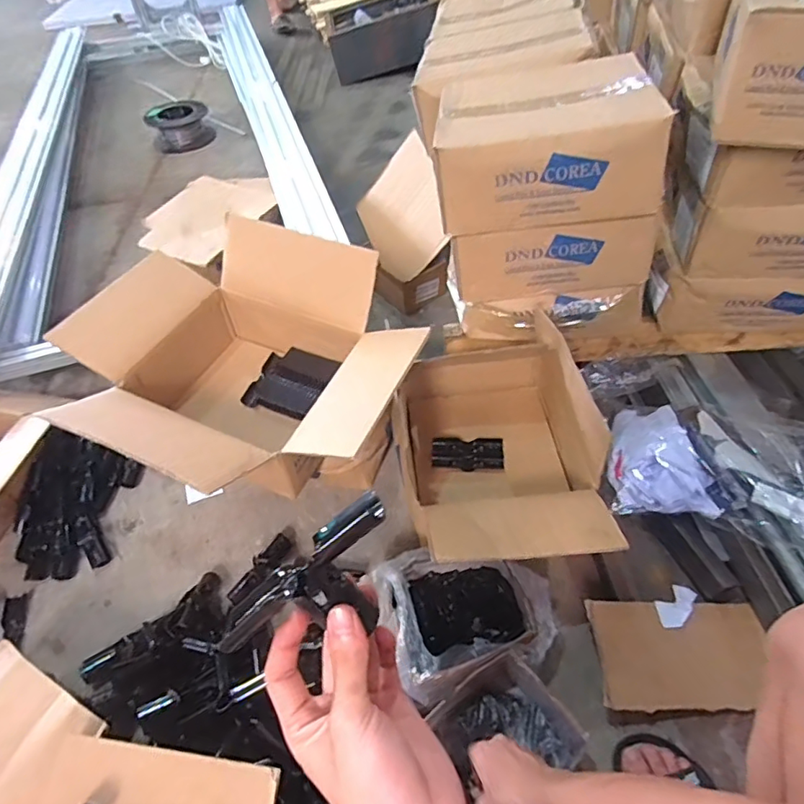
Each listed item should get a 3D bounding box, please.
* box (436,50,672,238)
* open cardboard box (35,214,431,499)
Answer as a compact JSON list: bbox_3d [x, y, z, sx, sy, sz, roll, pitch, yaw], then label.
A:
[{"bbox_3d":[0.212,-0.413,0.840,0.308,0.155,0.284,-1,49,5],"label":"box"},{"bbox_3d":[-0.252,-0.040,0.869,0.511,0.233,0.447,18,53,20],"label":"open cardboard box"}]

